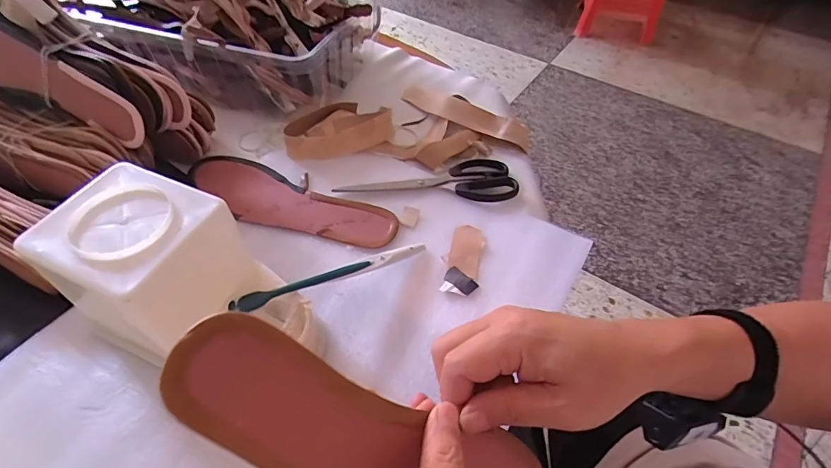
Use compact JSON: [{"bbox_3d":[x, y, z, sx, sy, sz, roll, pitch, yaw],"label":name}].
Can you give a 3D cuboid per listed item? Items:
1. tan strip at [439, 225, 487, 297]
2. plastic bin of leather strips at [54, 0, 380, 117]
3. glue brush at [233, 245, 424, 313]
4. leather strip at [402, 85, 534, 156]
[{"bbox_3d":[0.046,0.023,0.427,0.035,0.006,0.080,9,51,8],"label":"tan strip"},{"bbox_3d":[-0.263,-0.303,0.600,0.417,0.144,0.236,15,52,12],"label":"plastic bin of leather strips"},{"bbox_3d":[-0.065,0.034,0.379,0.180,0.012,0.011,-16,50,-34],"label":"glue brush"},{"bbox_3d":[0.060,-0.163,0.574,0.197,0.030,0.043,34,58,24],"label":"leather strip"}]

